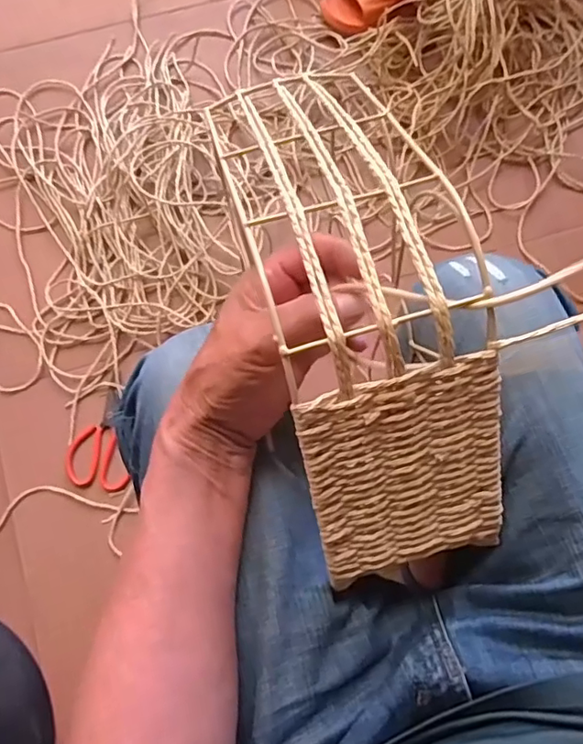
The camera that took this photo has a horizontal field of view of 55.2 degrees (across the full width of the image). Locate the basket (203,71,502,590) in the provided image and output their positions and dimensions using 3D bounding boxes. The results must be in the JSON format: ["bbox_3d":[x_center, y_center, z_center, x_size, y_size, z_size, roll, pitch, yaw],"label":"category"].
[{"bbox_3d":[0.048,-0.020,0.325,0.116,0.082,0.305,-15,100,-3],"label":"basket"}]

